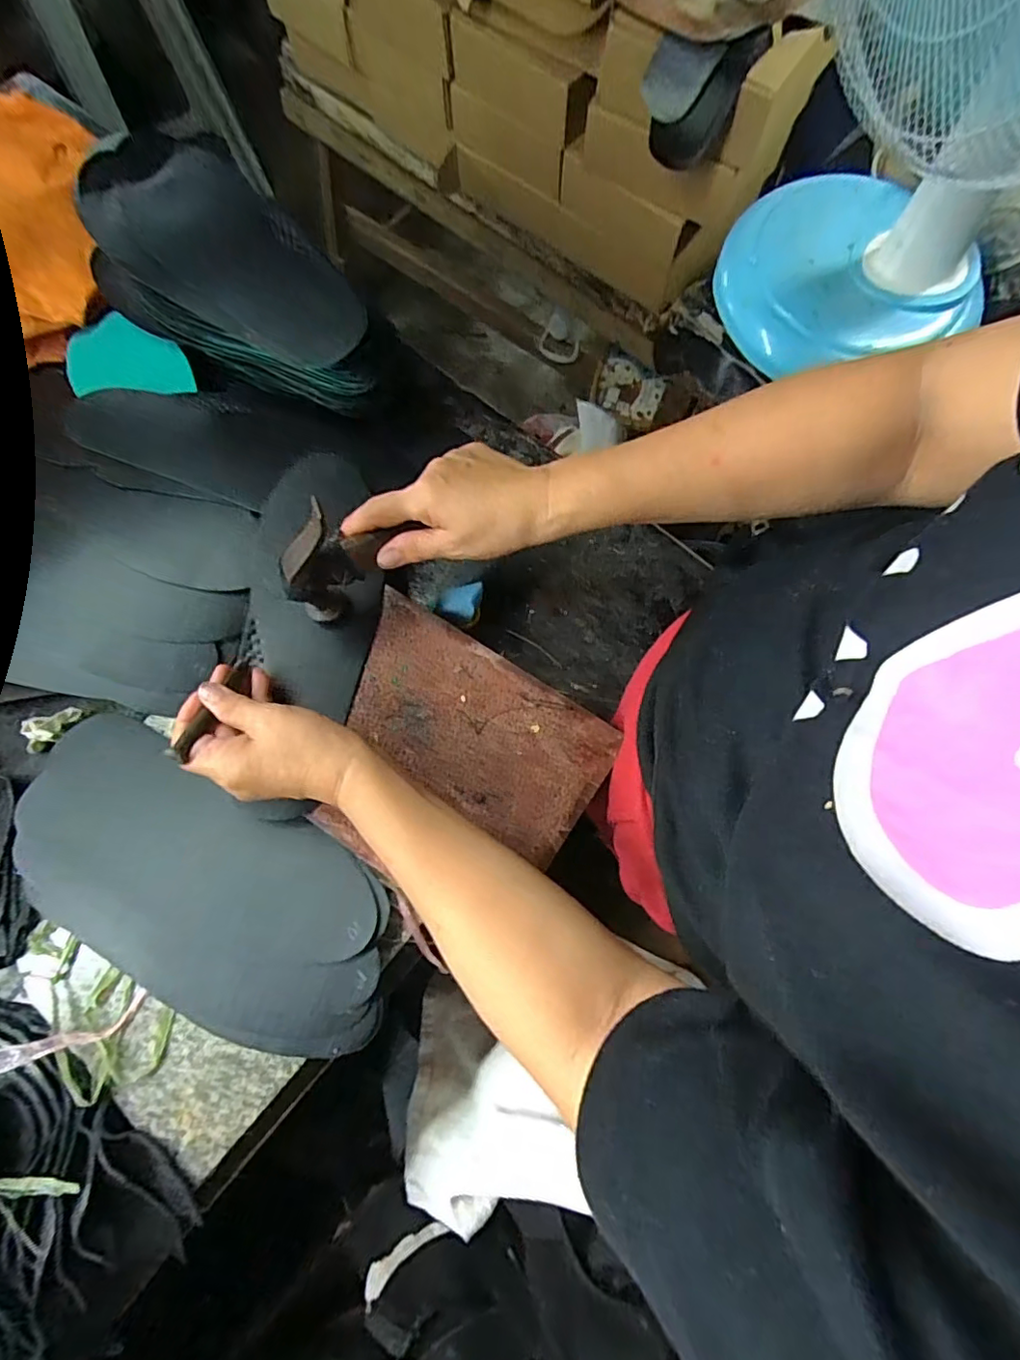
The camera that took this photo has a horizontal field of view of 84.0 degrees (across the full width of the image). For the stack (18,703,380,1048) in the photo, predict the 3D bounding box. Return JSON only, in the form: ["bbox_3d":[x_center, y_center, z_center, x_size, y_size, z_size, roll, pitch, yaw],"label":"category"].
[{"bbox_3d":[-0.226,0.154,0.410,0.300,0.034,0.146,29,78,6],"label":"stack"}]

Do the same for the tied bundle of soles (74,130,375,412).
[{"bbox_3d":[-0.236,-0.338,0.479,0.295,0.077,0.116,32,78,7],"label":"tied bundle of soles"}]

